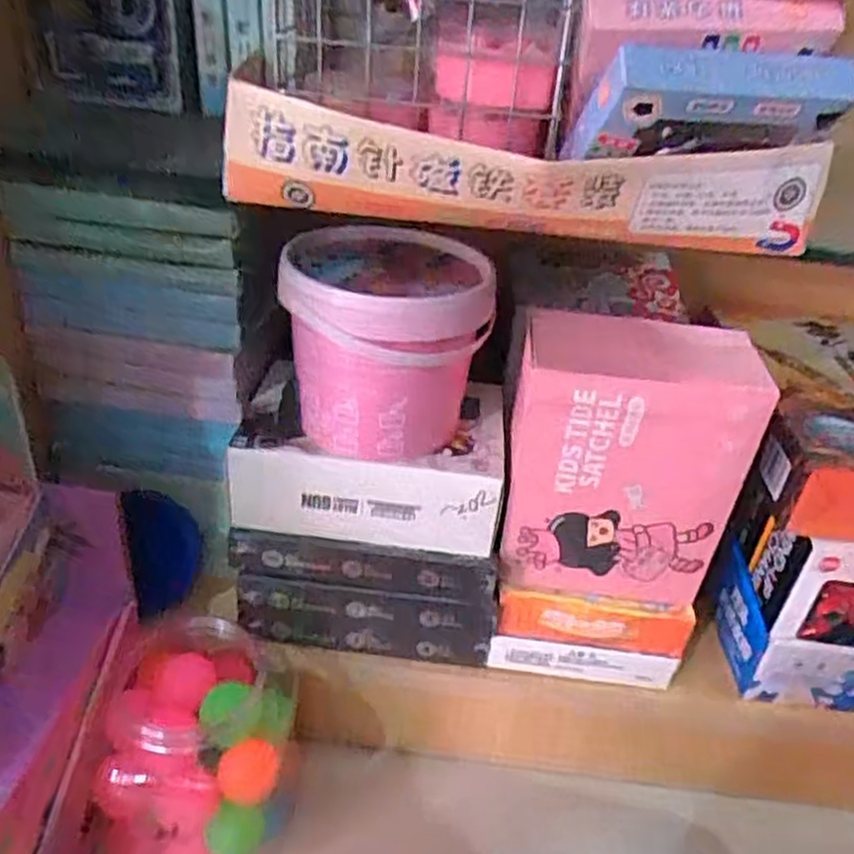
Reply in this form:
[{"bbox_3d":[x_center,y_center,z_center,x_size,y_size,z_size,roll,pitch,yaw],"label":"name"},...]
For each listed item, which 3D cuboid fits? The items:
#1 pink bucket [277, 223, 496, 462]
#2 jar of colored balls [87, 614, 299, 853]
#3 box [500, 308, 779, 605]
[{"bbox_3d":[-0.028,-0.052,0.493,0.123,0.118,0.108,4,33,-4],"label":"pink bucket"},{"bbox_3d":[-0.154,0.229,0.534,0.121,0.150,0.127,5,33,-2],"label":"jar of colored balls"},{"bbox_3d":[0.129,0.021,0.509,0.149,0.199,0.063,6,33,0],"label":"box"}]

